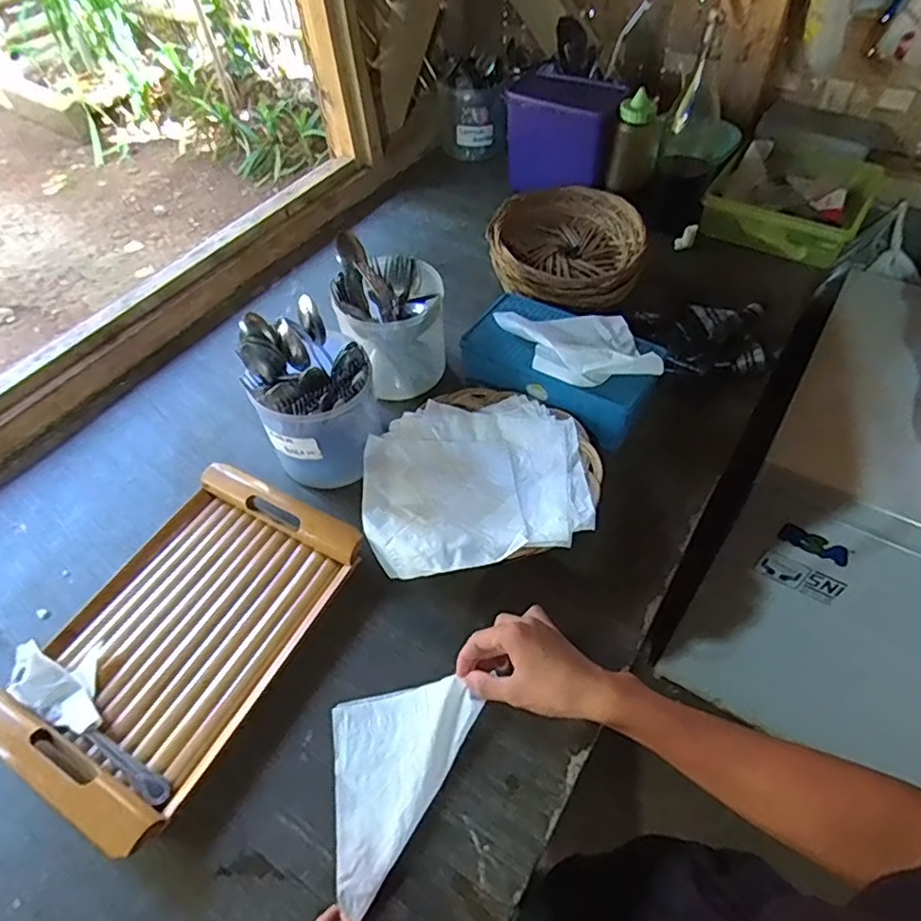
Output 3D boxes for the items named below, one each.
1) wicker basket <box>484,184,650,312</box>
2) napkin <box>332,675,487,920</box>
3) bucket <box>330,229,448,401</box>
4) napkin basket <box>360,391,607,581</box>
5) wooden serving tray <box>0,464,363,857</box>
[{"bbox_3d":[0.155,-0.316,0.888,0.221,0.068,0.224,6,53,8],"label":"wicker basket"},{"bbox_3d":[-0.045,0.284,0.530,0.132,0.016,0.161,-9,52,-4],"label":"napkin"},{"bbox_3d":[-0.091,-0.188,0.815,0.134,0.163,0.152,-10,52,-4],"label":"bucket"},{"bbox_3d":[0.020,0.020,0.709,0.266,0.053,0.247,-2,52,2],"label":"napkin basket"},{"bbox_3d":[-0.284,0.171,0.619,0.228,0.043,0.338,23,57,20],"label":"wooden serving tray"}]

